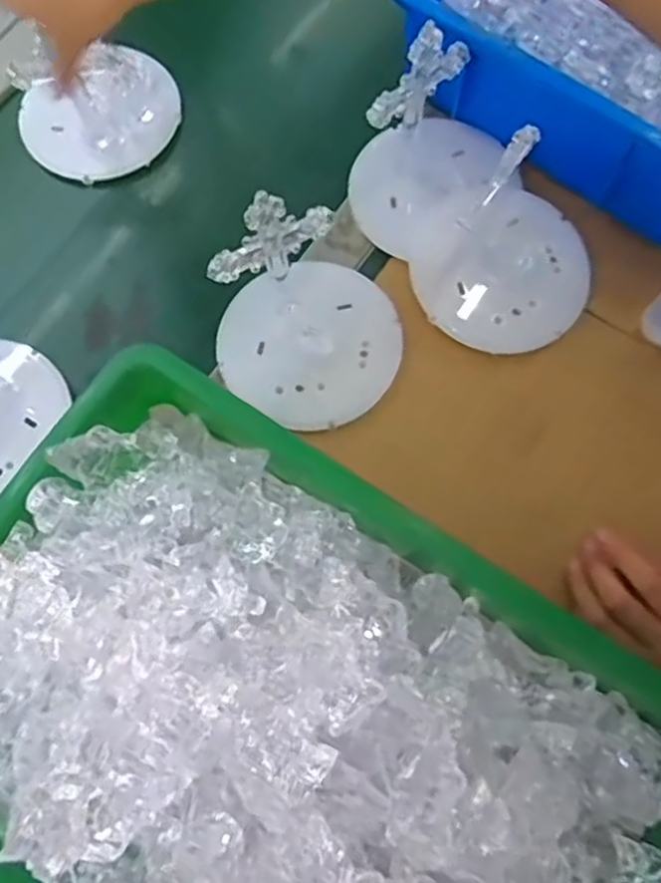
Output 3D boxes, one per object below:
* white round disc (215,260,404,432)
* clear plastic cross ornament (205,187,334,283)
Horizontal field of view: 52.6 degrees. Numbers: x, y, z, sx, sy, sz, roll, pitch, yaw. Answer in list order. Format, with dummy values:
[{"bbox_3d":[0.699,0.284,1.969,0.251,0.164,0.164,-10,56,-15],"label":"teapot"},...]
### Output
[{"bbox_3d":[-0.014,-0.072,0.483,0.123,0.011,0.121,0,74,1],"label":"white round disc"},{"bbox_3d":[-0.037,-0.125,0.411,0.082,0.077,0.009,-25,75,-6],"label":"clear plastic cross ornament"}]

